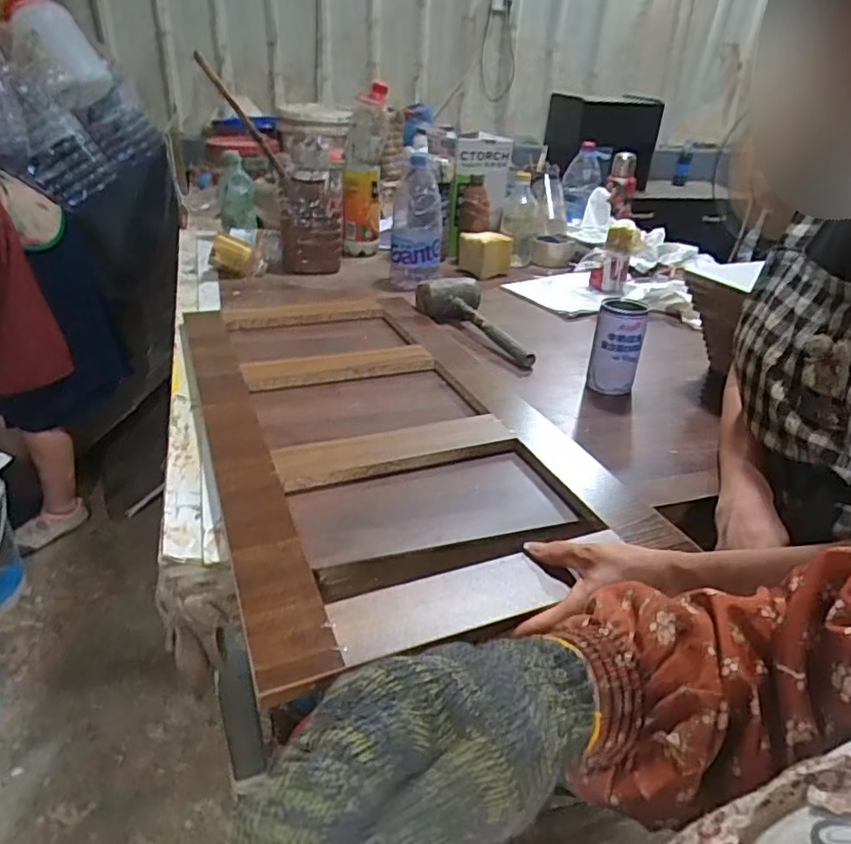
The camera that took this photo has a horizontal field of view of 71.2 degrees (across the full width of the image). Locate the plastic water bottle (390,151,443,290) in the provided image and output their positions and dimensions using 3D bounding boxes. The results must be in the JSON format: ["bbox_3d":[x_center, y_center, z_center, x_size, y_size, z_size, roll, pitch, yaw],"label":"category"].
[{"bbox_3d":[-0.014,-0.387,1.154,0.096,0.240,0.097,3,30,-4],"label":"plastic water bottle"}]

